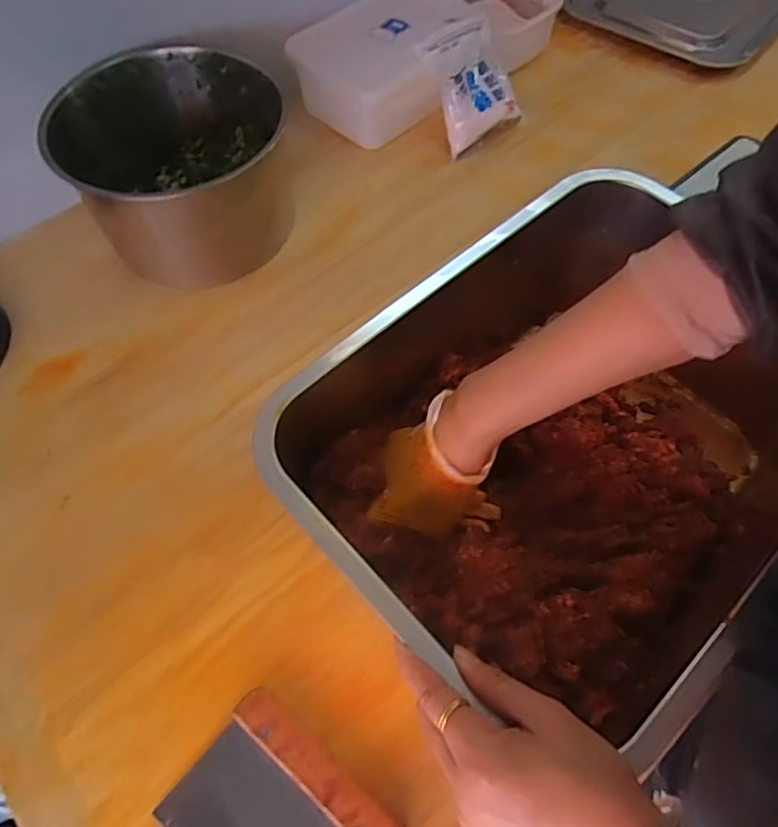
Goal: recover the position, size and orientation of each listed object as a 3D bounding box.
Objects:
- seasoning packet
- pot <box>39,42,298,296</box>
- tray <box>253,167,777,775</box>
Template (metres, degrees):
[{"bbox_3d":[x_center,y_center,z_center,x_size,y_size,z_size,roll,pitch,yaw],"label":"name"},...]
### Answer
[{"bbox_3d":[0.109,-0.426,0.748,0.110,0.033,0.145,-28,106,-15],"label":"seasoning packet"},{"bbox_3d":[-0.223,-0.273,0.645,0.223,0.127,0.228,-1,62,1],"label":"pot"},{"bbox_3d":[0.134,0.022,0.452,0.370,0.158,0.305,-40,67,-18],"label":"tray"}]

